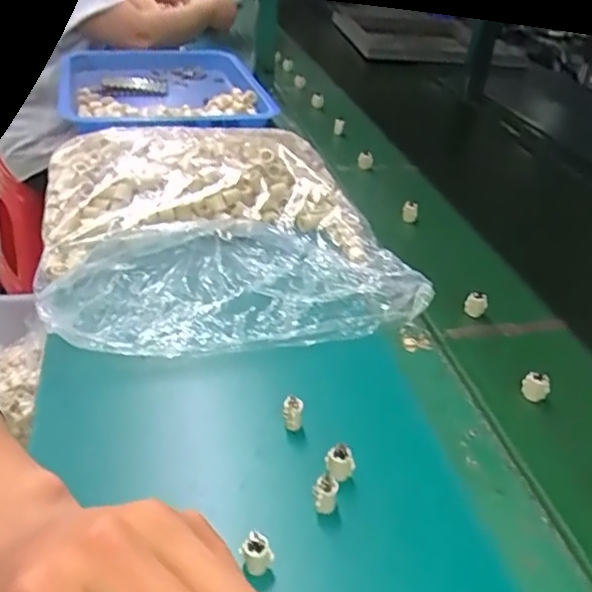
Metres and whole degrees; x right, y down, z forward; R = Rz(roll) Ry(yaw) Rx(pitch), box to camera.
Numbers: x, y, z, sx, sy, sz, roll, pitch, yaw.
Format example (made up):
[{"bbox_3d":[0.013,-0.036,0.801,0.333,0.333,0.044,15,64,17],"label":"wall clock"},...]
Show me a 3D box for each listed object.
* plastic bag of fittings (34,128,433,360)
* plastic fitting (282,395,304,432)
[{"bbox_3d":[-0.095,-0.088,0.706,0.345,0.067,0.407,-4,34,-14],"label":"plastic bag of fittings"},{"bbox_3d":[-0.003,0.089,0.480,0.015,0.032,0.014,4,32,-2],"label":"plastic fitting"}]

